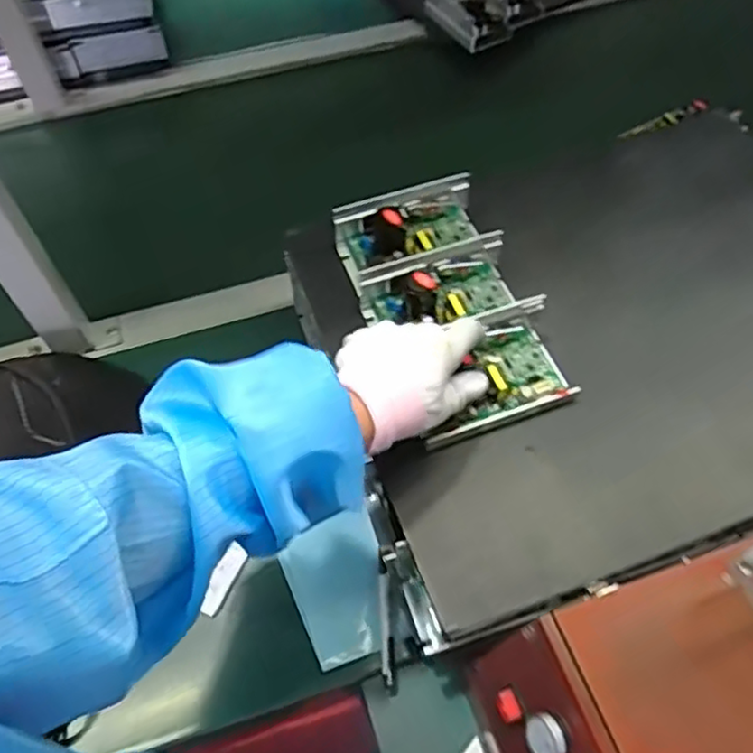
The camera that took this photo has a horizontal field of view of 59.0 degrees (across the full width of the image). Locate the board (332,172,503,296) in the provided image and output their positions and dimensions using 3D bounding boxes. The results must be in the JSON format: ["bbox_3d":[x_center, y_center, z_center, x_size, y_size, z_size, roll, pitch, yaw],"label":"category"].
[{"bbox_3d":[0.036,-0.121,0.581,0.131,0.044,0.085,-18,59,-9],"label":"board"}]

